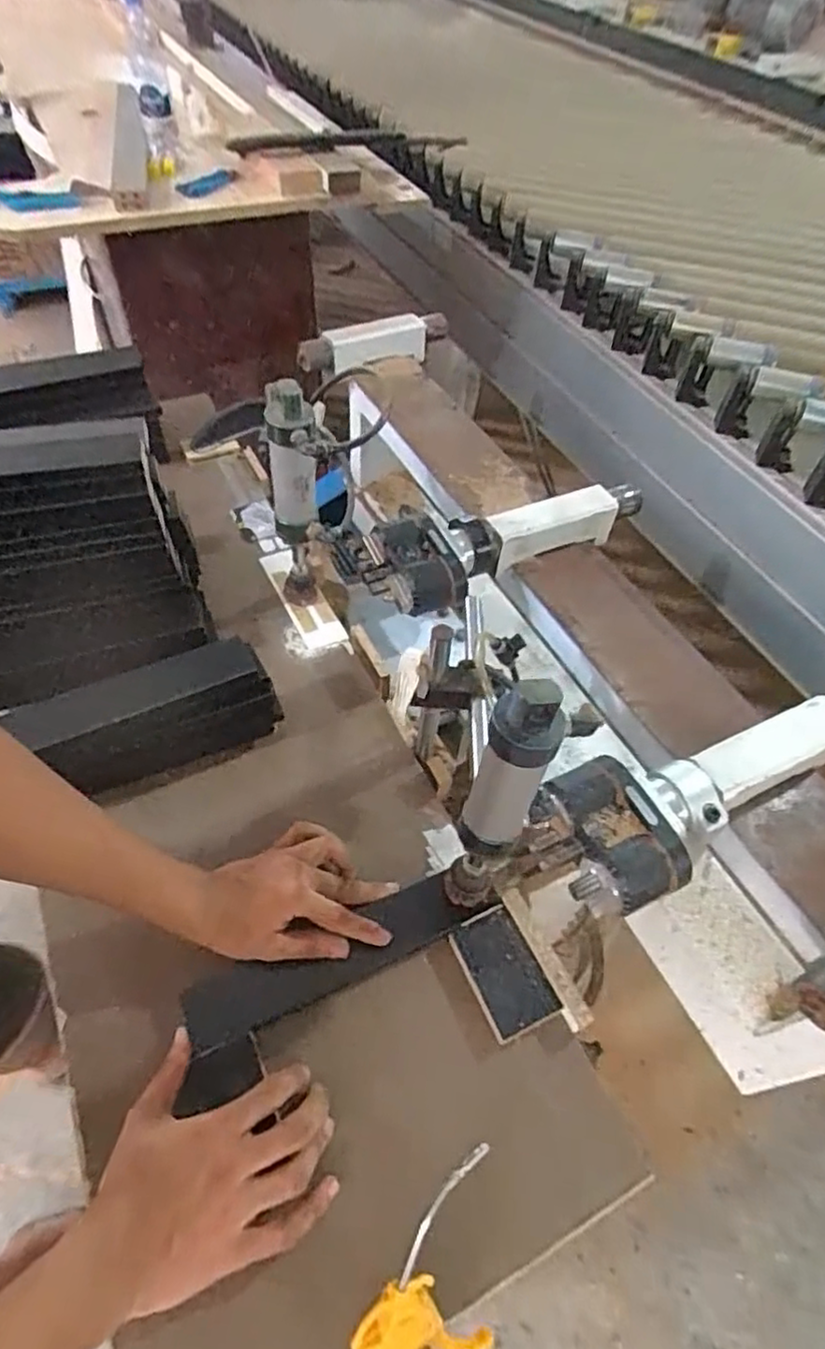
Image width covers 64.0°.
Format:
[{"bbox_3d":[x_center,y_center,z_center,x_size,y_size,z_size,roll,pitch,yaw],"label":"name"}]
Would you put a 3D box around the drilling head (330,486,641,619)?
[{"bbox_3d":[0.134,-0.194,0.937,0.472,0.080,0.137,-22,56,-19],"label":"drilling head"}]

